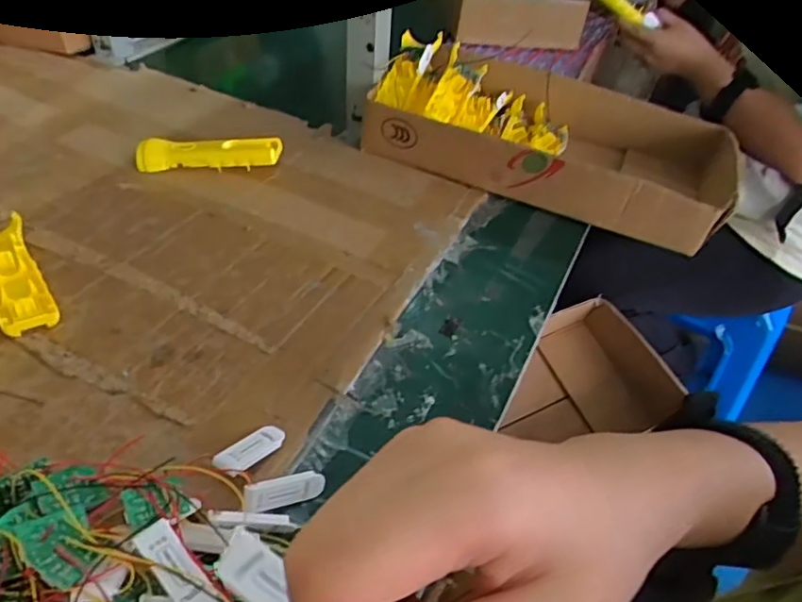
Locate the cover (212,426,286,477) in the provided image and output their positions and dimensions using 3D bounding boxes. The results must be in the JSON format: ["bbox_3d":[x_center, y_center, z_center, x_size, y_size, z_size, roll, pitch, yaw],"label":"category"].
[{"bbox_3d":[-0.106,0.105,0.431,0.022,0.007,0.058,28,29,23],"label":"cover"}]

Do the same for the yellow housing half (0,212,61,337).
[{"bbox_3d":[-0.348,-0.024,0.542,0.047,0.023,0.153,-24,51,-28],"label":"yellow housing half"}]

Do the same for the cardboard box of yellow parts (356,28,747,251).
[{"bbox_3d":[0.180,-0.200,0.742,0.415,0.107,0.212,24,46,19],"label":"cardboard box of yellow parts"}]

